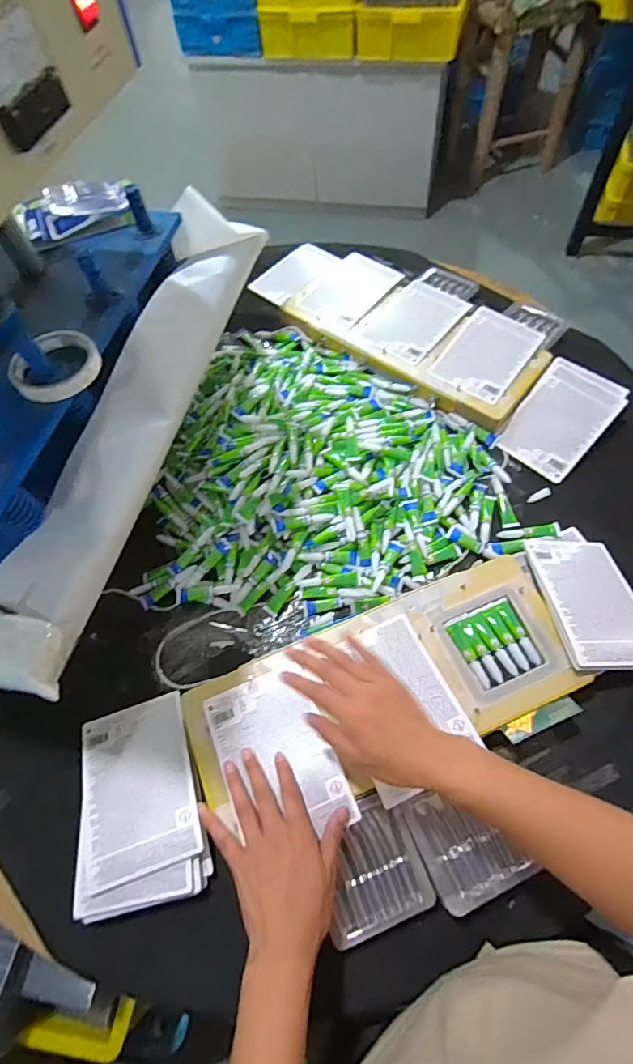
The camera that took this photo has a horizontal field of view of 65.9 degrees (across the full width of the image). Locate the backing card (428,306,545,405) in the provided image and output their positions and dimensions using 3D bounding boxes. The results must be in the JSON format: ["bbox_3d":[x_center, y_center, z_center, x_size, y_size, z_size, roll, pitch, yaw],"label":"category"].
[{"bbox_3d":[0.266,-0.278,0.758,0.114,0.010,0.166,34,74,16],"label":"backing card"}]

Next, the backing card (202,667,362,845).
[{"bbox_3d":[-0.043,0.229,0.508,0.112,0.007,0.159,-20,59,-10],"label":"backing card"}]

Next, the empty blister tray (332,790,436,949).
[{"bbox_3d":[0.051,0.323,0.473,0.097,0.017,0.103,-20,61,-7],"label":"empty blister tray"}]

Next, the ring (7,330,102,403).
[{"bbox_3d":[-0.272,-0.176,0.514,0.088,0.024,0.083,-2,60,3],"label":"ring"}]

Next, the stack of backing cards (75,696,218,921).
[{"bbox_3d":[-0.186,0.279,0.516,0.125,0.018,0.191,-14,60,-3],"label":"stack of backing cards"}]

